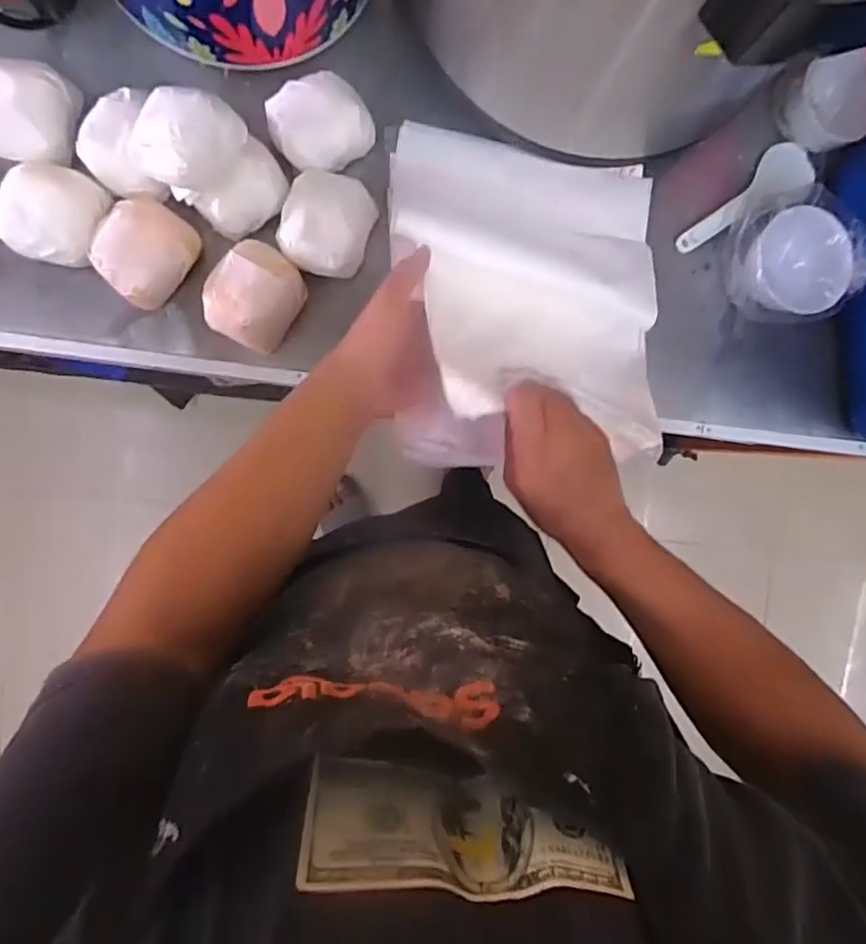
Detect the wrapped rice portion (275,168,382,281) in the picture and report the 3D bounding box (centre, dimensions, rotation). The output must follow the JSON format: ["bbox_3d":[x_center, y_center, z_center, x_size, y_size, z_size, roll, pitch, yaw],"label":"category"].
[{"bbox_3d":[-0.095,-0.223,0.560,0.082,0.041,0.092,19,91,-9],"label":"wrapped rice portion"}]

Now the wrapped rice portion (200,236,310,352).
[{"bbox_3d":[-0.159,-0.156,0.556,0.076,0.048,0.089,38,89,-9],"label":"wrapped rice portion"}]

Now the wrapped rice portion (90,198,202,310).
[{"bbox_3d":[-0.251,-0.191,0.545,0.073,0.058,0.081,36,89,-9],"label":"wrapped rice portion"}]

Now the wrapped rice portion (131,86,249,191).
[{"bbox_3d":[-0.198,-0.265,0.504,0.072,0.055,0.071,-1,94,-8],"label":"wrapped rice portion"}]

